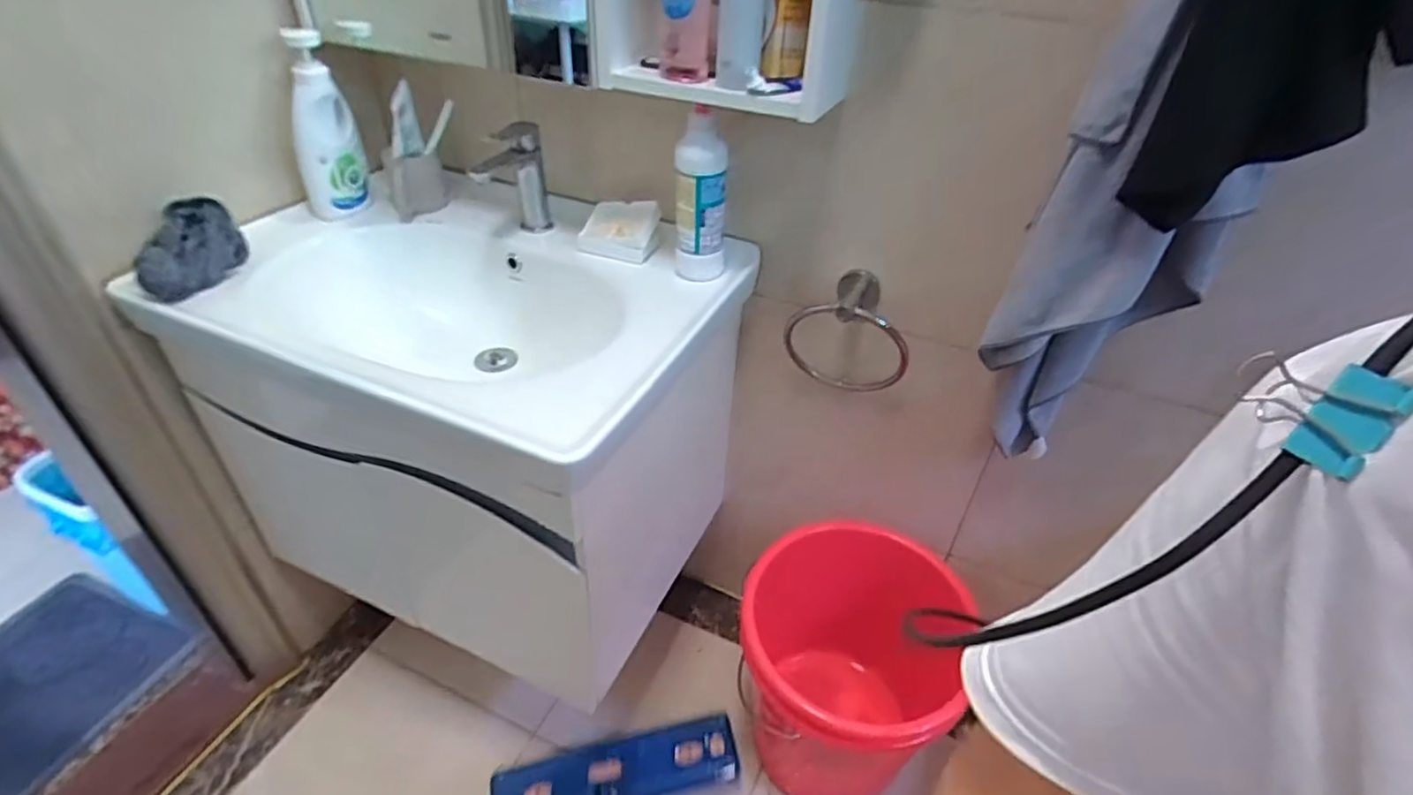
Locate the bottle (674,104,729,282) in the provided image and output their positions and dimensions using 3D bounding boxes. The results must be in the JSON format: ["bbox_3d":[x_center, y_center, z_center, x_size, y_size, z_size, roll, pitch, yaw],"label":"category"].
[{"bbox_3d":[-0.007,-0.264,0.922,0.072,0.221,0.072,4,37,0],"label":"bottle"}]

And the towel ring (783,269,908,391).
[{"bbox_3d":[0.210,-0.089,1.005,0.184,0.188,0.080,12,37,11],"label":"towel ring"}]

